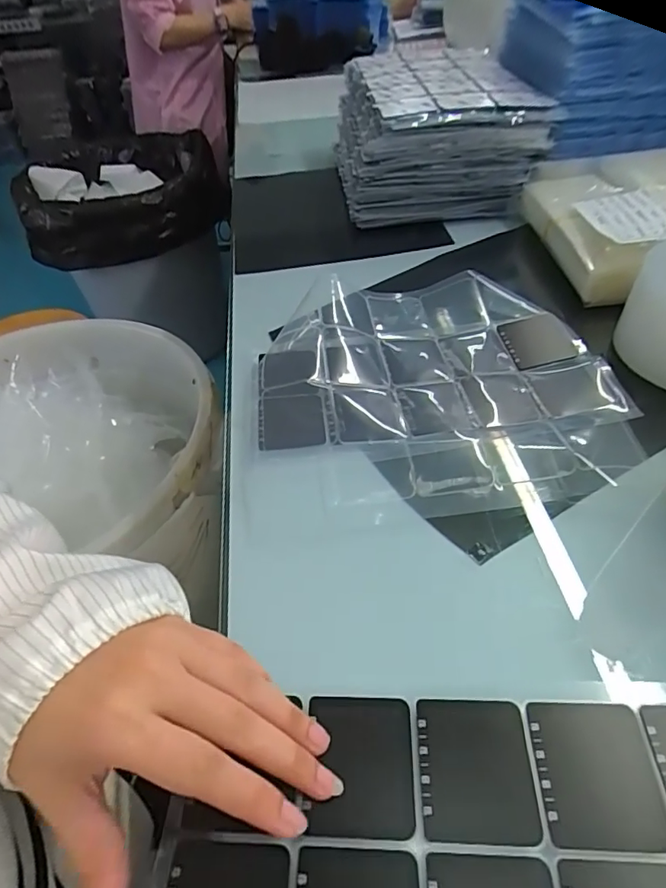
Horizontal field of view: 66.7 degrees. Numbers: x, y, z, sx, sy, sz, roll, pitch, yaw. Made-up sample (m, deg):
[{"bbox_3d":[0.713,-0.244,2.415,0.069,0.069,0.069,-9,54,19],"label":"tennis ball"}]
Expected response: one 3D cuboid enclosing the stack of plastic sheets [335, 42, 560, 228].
[{"bbox_3d":[0.113,-0.378,0.619,0.215,0.121,0.235,-7,47,-1],"label":"stack of plastic sheets"}]

